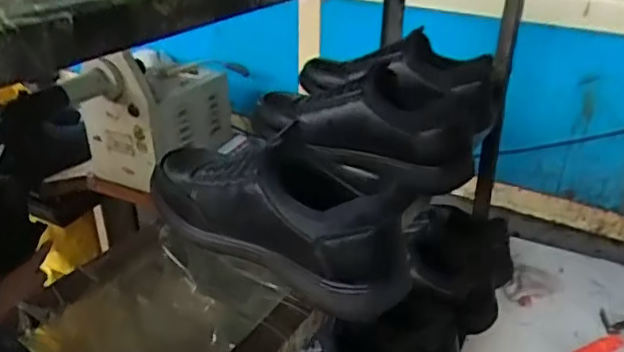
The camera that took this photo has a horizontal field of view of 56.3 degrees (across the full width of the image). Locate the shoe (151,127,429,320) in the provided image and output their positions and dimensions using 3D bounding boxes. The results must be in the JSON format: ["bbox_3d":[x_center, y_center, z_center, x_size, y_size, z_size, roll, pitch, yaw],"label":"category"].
[{"bbox_3d":[-0.041,0.016,0.490,0.288,0.096,0.088,21,33,33],"label":"shoe"}]

